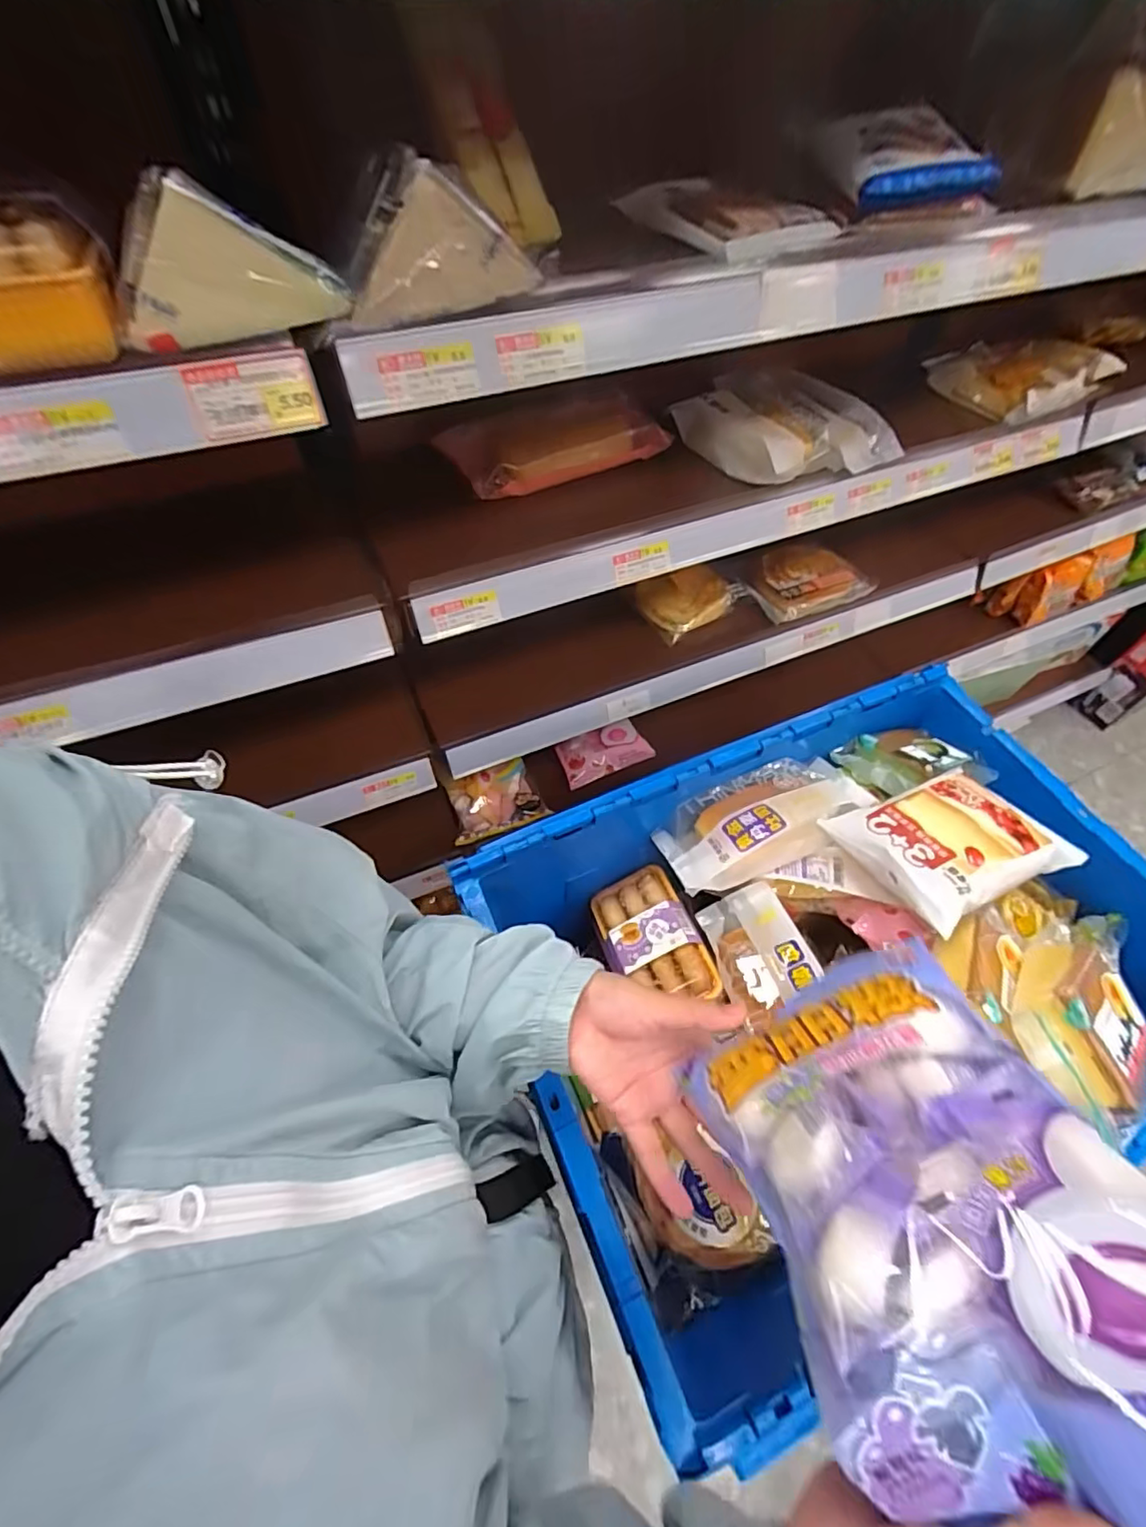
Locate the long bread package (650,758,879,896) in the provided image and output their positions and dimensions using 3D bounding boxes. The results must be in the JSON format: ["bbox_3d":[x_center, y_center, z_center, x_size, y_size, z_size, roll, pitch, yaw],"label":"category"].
[{"bbox_3d":[0.198,0.056,0.593,0.215,0.067,0.098,-17,58,-13],"label":"long bread package"}]

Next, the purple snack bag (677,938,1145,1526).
[{"bbox_3d":[0.132,0.158,0.214,0.133,0.054,0.195,-23,16,1],"label":"purple snack bag"}]

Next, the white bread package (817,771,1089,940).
[{"bbox_3d":[0.345,0.067,0.528,0.166,0.033,0.127,-22,59,-15],"label":"white bread package"}]

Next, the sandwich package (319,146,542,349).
[{"bbox_3d":[-0.101,-0.338,0.371,0.138,0.067,0.087,-16,57,-12],"label":"sandwich package"}]

